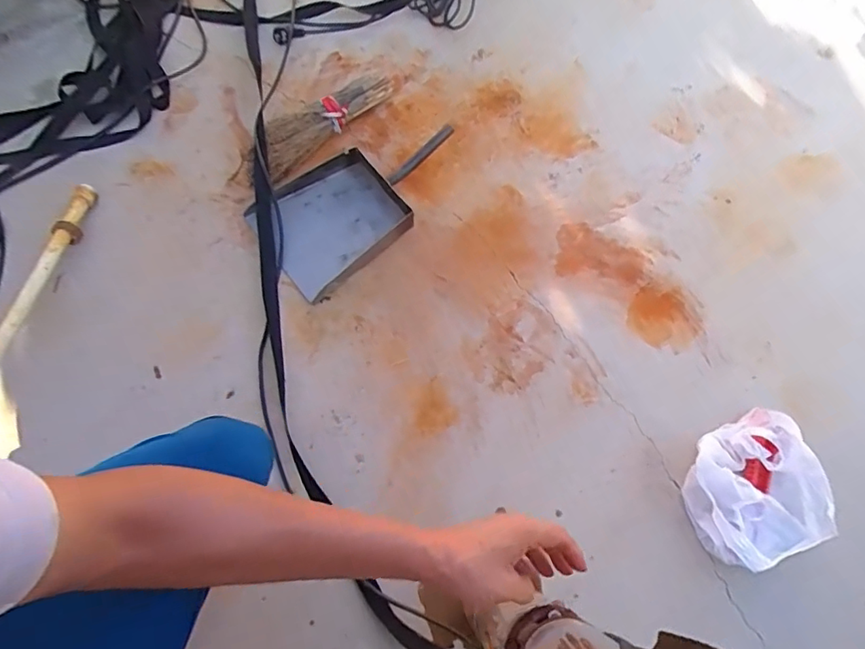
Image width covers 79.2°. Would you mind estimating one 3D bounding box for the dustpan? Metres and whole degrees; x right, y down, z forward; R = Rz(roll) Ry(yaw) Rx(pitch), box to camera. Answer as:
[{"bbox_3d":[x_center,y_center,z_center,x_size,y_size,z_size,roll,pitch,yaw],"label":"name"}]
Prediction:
[{"bbox_3d":[-0.135,-0.233,0.966,0.375,0.075,0.205,-39,78,-15],"label":"dustpan"}]

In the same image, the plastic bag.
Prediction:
[{"bbox_3d":[0.499,0.252,0.815,0.186,0.071,0.215,-10,72,-7],"label":"plastic bag"}]

